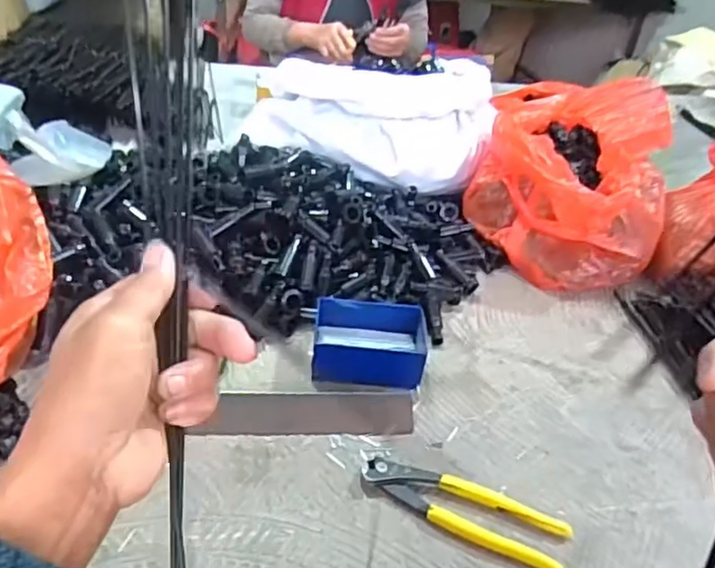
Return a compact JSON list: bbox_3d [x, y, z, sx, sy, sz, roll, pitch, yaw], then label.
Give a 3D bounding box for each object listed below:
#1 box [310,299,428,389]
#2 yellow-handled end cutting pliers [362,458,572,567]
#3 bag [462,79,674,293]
[{"bbox_3d":[0.013,0.059,0.623,0.110,0.041,0.084,6,35,-2],"label":"box"},{"bbox_3d":[0.084,0.175,0.489,0.160,0.015,0.050,17,36,13],"label":"yellow-handled end cutting pliers"},{"bbox_3d":[0.301,-0.152,0.880,0.258,0.164,0.355,19,36,16],"label":"bag"}]

